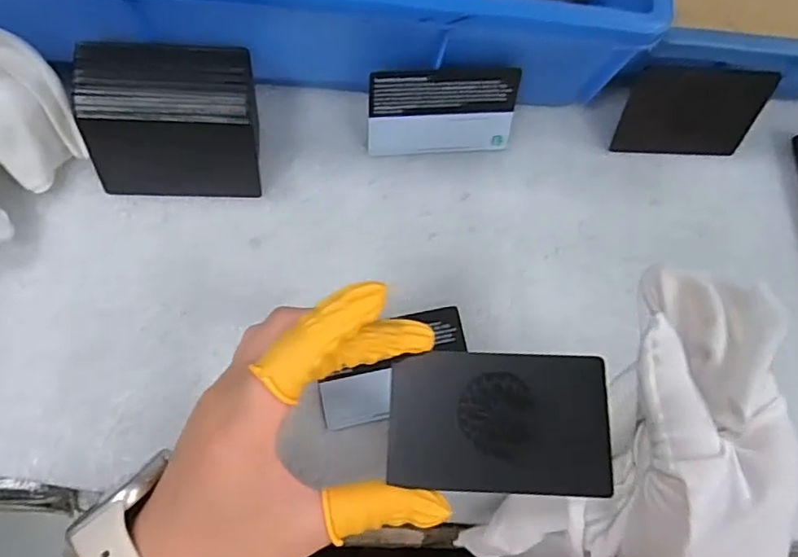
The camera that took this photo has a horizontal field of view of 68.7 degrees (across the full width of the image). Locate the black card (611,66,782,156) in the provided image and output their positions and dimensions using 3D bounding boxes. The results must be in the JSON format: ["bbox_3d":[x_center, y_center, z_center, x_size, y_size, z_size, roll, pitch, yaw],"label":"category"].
[{"bbox_3d":[0.180,-0.102,0.358,0.086,0.055,0.004,-1,40,-8],"label":"black card"}]

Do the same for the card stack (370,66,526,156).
[{"bbox_3d":[0.026,-0.097,0.338,0.085,0.051,0.007,-5,45,-8],"label":"card stack"}]

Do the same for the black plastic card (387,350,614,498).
[{"bbox_3d":[0.039,0.056,0.229,0.084,0.005,0.052,1,70,4],"label":"black plastic card"}]

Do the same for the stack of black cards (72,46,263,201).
[{"bbox_3d":[-0.118,-0.081,0.312,0.086,0.050,0.070,1,80,-7],"label":"stack of black cards"}]

